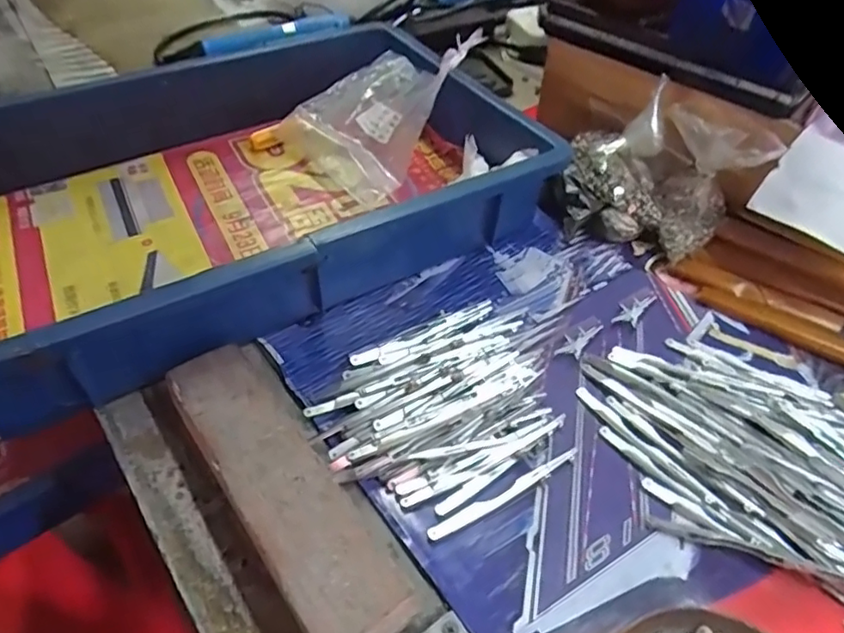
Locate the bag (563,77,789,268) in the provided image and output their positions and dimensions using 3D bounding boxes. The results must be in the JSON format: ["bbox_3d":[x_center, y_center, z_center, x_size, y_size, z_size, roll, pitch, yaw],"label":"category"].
[{"bbox_3d":[0.184,-0.115,0.467,0.131,0.099,0.097,18,49,13],"label":"bag"}]

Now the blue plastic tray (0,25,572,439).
[{"bbox_3d":[-0.142,-0.115,0.461,0.427,0.078,0.310,-25,53,-23],"label":"blue plastic tray"}]

